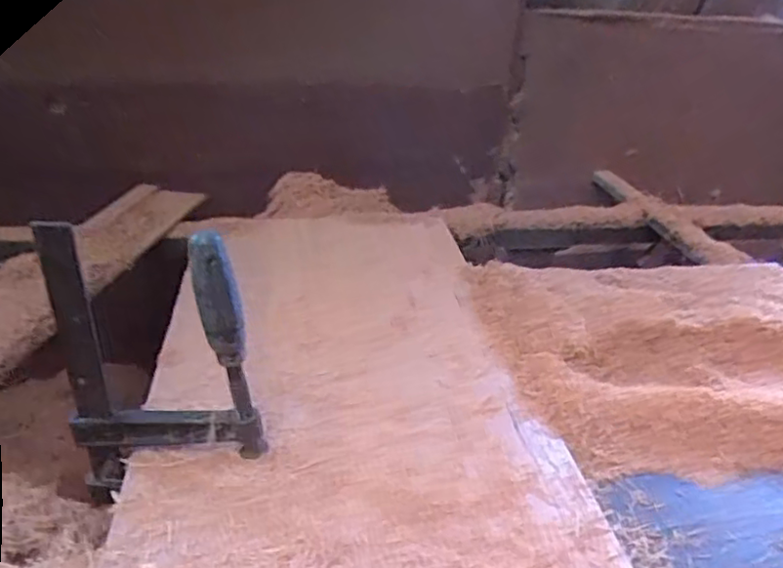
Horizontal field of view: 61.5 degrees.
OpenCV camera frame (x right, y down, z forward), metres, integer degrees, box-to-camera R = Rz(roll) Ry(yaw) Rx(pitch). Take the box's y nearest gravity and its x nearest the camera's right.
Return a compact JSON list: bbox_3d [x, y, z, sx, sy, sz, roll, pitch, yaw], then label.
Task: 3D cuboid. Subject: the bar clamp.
[{"bbox_3d":[-0.195,0.075,0.553,0.160,0.257,0.025,4,27,3],"label":"bar clamp"}]

